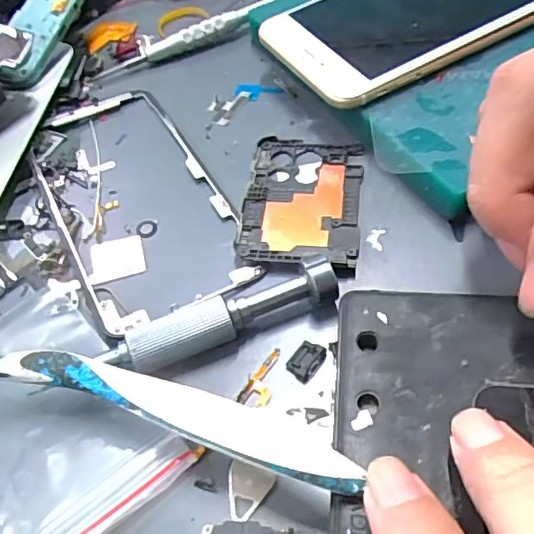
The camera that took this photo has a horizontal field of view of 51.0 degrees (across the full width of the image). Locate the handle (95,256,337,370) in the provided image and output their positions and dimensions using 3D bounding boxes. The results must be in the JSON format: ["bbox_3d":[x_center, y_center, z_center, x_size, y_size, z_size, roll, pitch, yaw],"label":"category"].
[{"bbox_3d":[-0.015,0.017,0.190,0.079,0.020,0.016,-20,52,-7],"label":"handle"}]

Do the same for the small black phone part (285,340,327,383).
[{"bbox_3d":[0.013,0.031,0.188,0.010,0.004,0.013,31,62,28],"label":"small black phone part"}]

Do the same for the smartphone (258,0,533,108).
[{"bbox_3d":[0.076,-0.127,0.268,0.149,0.009,0.076,-29,56,-12],"label":"smartphone"}]

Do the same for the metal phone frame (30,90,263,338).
[{"bbox_3d":[-0.059,-0.034,0.241,0.067,0.004,0.142,-26,53,-12],"label":"metal phone frame"}]

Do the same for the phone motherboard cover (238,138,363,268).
[{"bbox_3d":[0.015,-0.028,0.232,0.047,0.006,0.068,2,53,10],"label":"phone motherboard cover"}]

